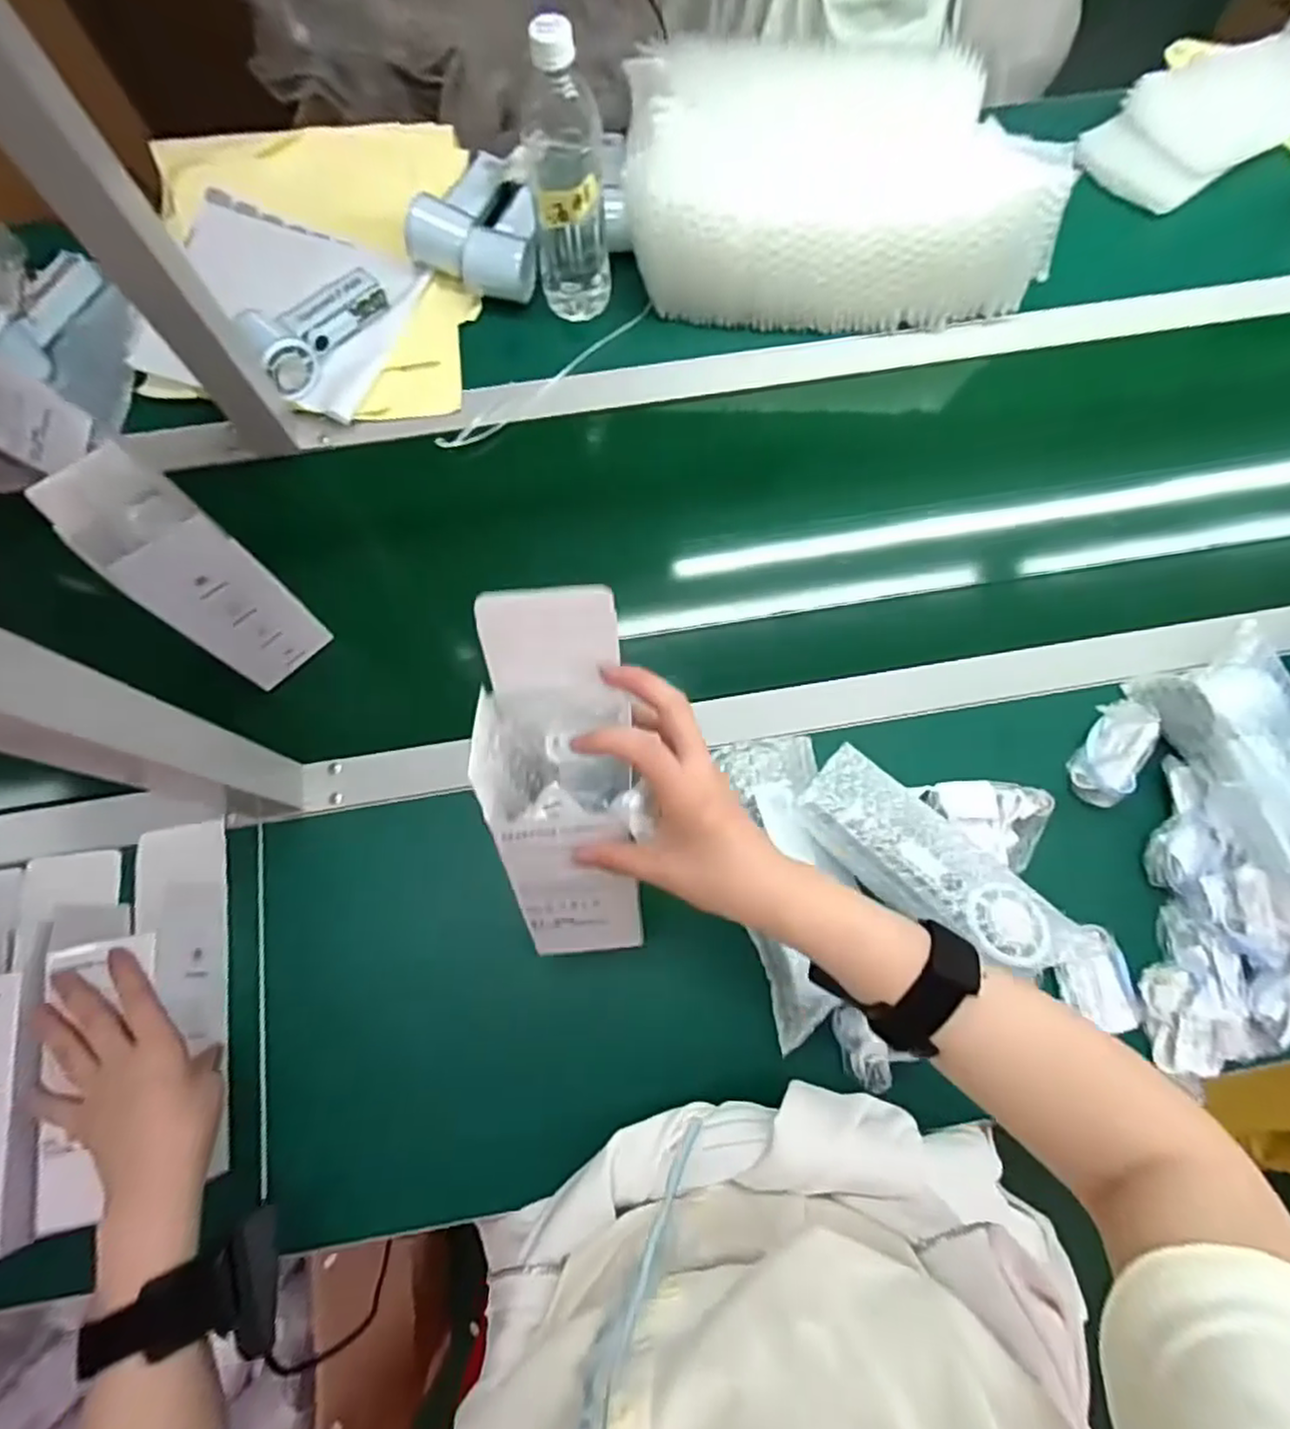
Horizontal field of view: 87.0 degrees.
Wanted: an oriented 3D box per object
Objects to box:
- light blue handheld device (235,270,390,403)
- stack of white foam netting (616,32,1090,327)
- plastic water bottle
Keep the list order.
[{"bbox_3d":[-0.305,-0.363,0.628,0.048,0.065,0.144,29,76,7],"label":"light blue handheld device"},{"bbox_3d":[0.178,-0.502,0.644,0.380,0.121,0.215,0,75,0],"label":"stack of white foam netting"},{"bbox_3d":[-0.068,-0.457,0.590,0.066,0.218,0.072,-8,75,-3],"label":"plastic water bottle"}]

